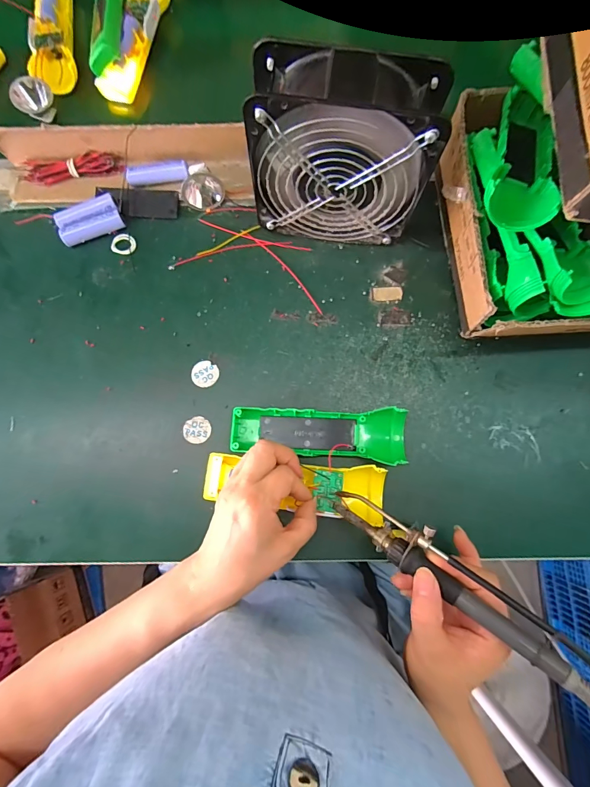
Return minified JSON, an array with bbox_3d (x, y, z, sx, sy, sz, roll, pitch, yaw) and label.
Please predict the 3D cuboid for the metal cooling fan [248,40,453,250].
[{"bbox_3d":[0.038,-0.204,0.322,0.152,0.150,0.063,7,80,2],"label":"metal cooling fan"}]

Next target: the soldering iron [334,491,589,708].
[{"bbox_3d":[0.112,0.129,0.247,0.201,0.019,0.030,31,80,33],"label":"soldering iron"}]

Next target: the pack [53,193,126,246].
[{"bbox_3d":[-0.220,-0.185,0.387,0.066,0.017,0.035,-20,80,-3],"label":"pack"}]

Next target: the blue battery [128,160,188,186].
[{"bbox_3d":[-0.147,-0.236,0.389,0.062,0.019,0.014,-14,79,-1],"label":"blue battery"}]

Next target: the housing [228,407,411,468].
[{"bbox_3d":[0.022,0.039,0.342,0.162,0.025,0.048,0,79,1],"label":"housing"}]

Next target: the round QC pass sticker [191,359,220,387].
[{"bbox_3d":[-0.092,-0.020,0.366,0.026,0.004,0.026,0,79,1],"label":"round QC pass sticker"}]

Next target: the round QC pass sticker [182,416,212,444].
[{"bbox_3d":[-0.096,0.036,0.356,0.026,0.004,0.026,1,79,-5],"label":"round QC pass sticker"}]

